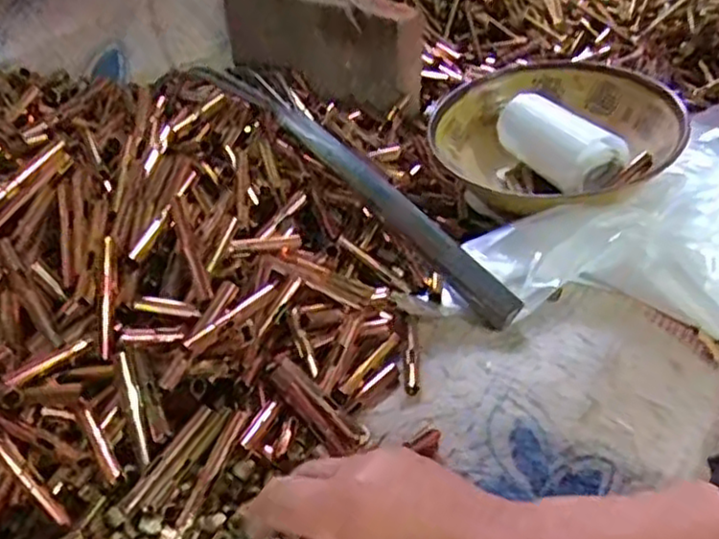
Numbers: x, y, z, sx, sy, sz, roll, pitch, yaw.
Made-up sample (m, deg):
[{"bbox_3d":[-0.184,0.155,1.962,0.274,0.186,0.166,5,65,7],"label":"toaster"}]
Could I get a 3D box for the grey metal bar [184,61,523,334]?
[{"bbox_3d":[-0.002,-0.064,0.491,0.284,0.023,0.025,41,53,14],"label":"grey metal bar"}]

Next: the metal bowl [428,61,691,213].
[{"bbox_3d":[0.155,-0.107,0.569,0.169,0.057,0.179,-2,39,2],"label":"metal bowl"}]

